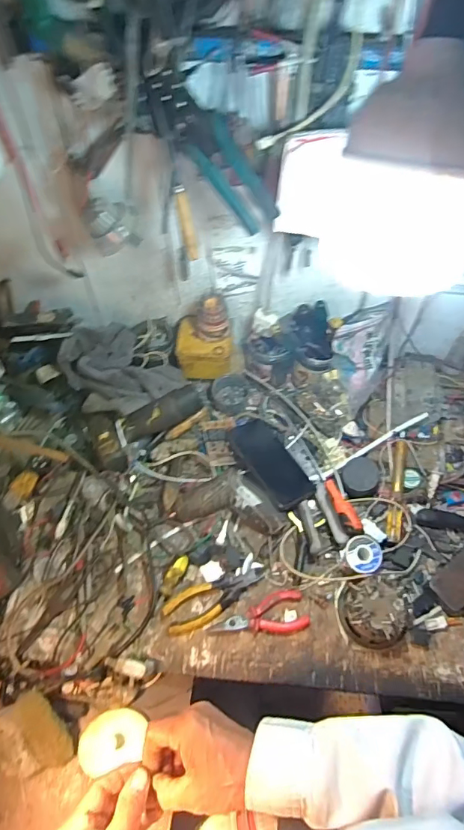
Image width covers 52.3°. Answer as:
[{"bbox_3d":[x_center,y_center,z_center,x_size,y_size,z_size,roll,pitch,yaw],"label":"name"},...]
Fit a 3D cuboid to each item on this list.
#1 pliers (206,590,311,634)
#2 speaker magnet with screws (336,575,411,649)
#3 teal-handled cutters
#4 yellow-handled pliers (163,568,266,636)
[{"bbox_3d":[0.039,0.293,0.693,0.143,0.015,0.056,-6,60,-3],"label":"pliers"},{"bbox_3d":[0.200,0.278,0.672,0.088,0.058,0.087,2,60,2],"label":"speaker magnet with screws"},{"bbox_3d":[-0.019,-0.296,0.538,0.185,0.057,0.034,45,62,-22],"label":"teal-handled cutters"},{"bbox_3d":[-0.024,0.267,0.702,0.158,0.023,0.052,-24,63,-13],"label":"yellow-handled pliers"}]

